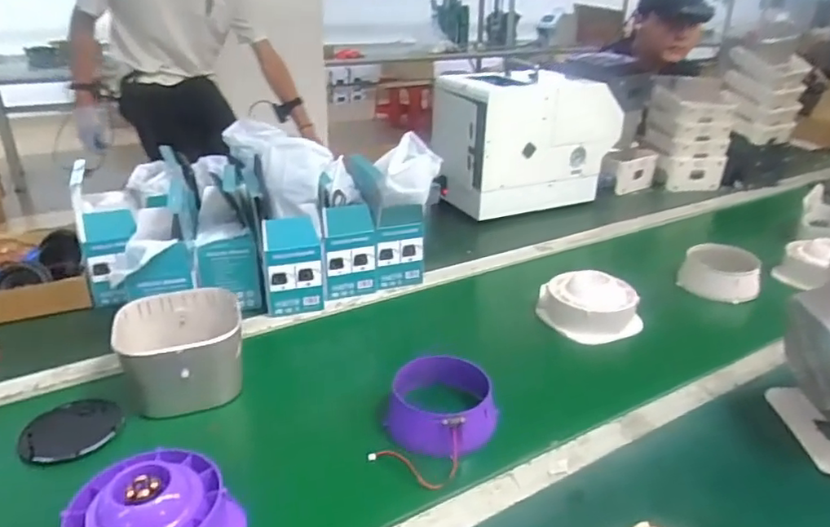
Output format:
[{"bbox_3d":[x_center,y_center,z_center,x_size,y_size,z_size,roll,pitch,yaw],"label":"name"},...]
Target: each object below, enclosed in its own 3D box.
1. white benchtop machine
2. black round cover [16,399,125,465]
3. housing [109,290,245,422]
[{"bbox_3d":[0.248,-0.269,1.324,0.390,0.280,0.191,-12,28,-24],"label":"white benchtop machine"},{"bbox_3d":[-0.399,0.193,0.688,0.105,0.013,0.105,0,25,0],"label":"black round cover"},{"bbox_3d":[-0.290,0.108,0.741,0.140,0.091,0.151,-12,28,-25],"label":"housing"}]

